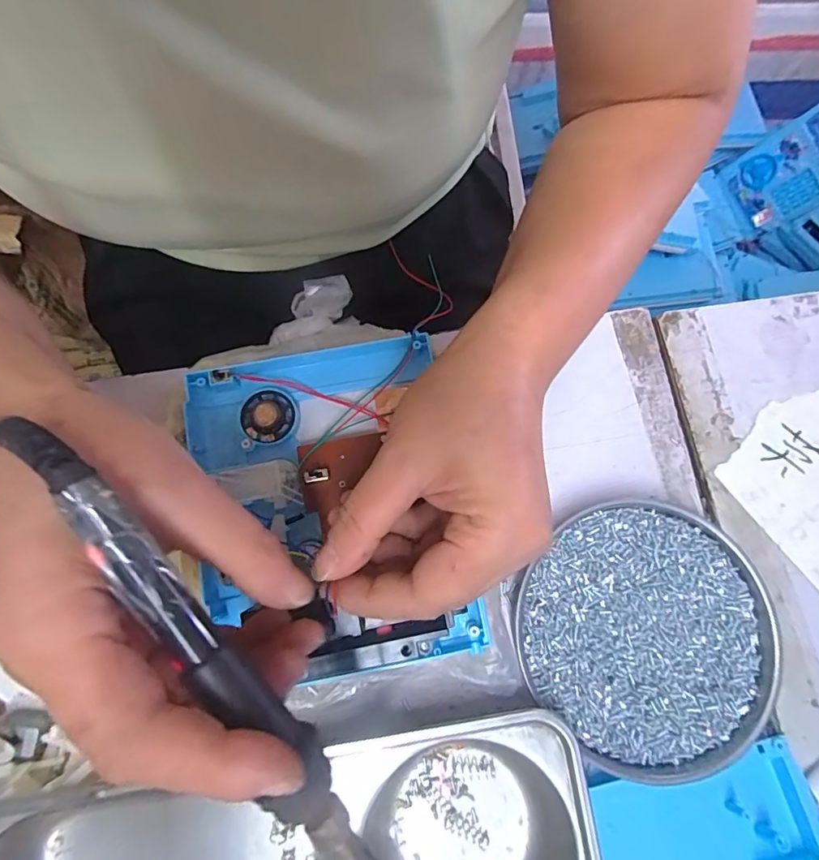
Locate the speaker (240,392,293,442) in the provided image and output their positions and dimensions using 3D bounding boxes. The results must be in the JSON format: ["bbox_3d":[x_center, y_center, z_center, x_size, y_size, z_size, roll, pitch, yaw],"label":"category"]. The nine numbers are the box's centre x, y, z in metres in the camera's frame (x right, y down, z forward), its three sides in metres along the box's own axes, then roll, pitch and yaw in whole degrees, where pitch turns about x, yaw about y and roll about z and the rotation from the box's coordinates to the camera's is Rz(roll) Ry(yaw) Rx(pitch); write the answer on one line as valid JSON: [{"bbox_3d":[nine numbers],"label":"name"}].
[{"bbox_3d":[-0.076,-0.007,0.261,0.027,0.004,0.028,0,76,-2],"label":"speaker"}]

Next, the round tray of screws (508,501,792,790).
[{"bbox_3d":[0.129,0.110,0.264,0.135,0.021,0.128,0,76,-2],"label":"round tray of screws"}]

